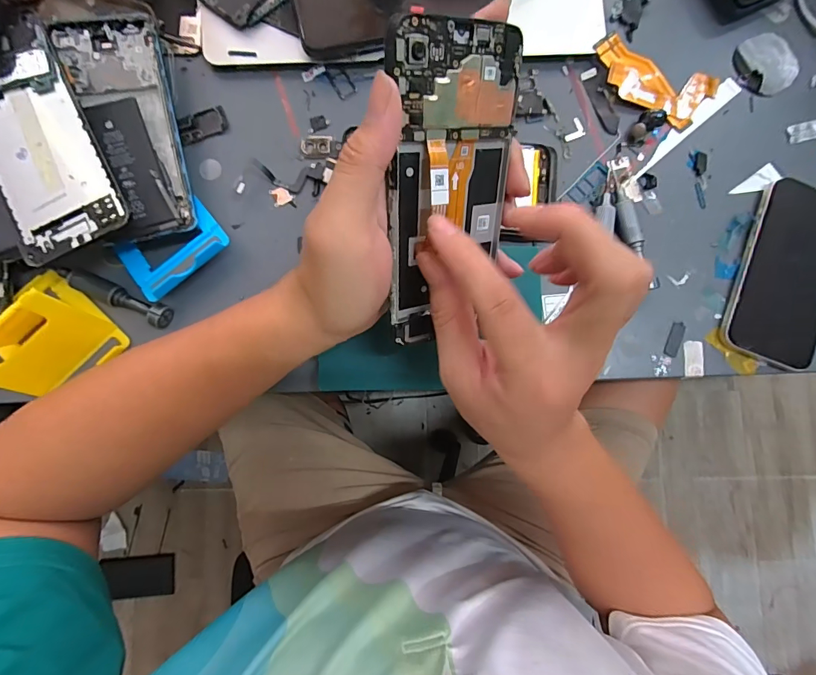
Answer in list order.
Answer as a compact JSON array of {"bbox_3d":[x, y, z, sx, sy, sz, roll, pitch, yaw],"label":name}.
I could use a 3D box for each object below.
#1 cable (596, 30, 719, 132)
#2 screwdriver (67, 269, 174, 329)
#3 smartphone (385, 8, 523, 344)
[{"bbox_3d":[0.203,-0.214,0.341,0.105,0.004,0.052,25,83,0],"label":"cable"},{"bbox_3d":[-0.209,-0.029,0.298,0.077,0.012,0.016,24,83,0],"label":"screwdriver"},{"bbox_3d":[0.022,-0.073,0.219,0.070,0.015,0.152,-15,124,-25],"label":"smartphone"}]

